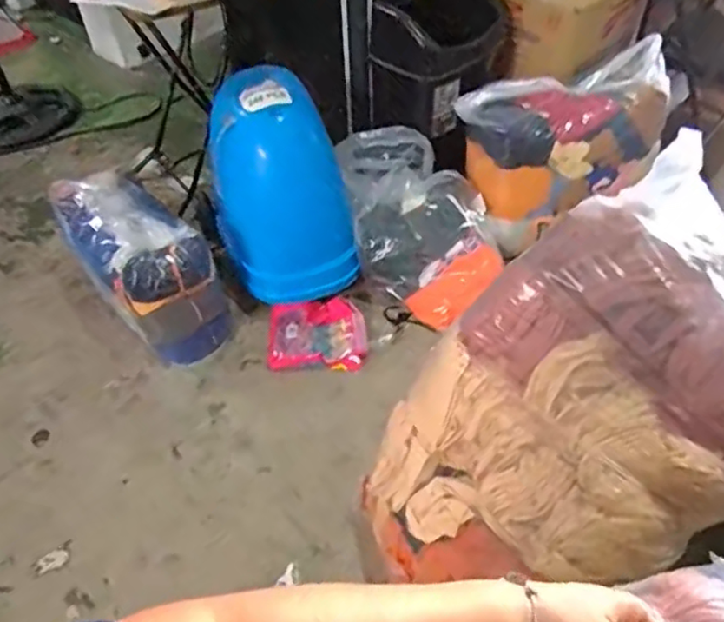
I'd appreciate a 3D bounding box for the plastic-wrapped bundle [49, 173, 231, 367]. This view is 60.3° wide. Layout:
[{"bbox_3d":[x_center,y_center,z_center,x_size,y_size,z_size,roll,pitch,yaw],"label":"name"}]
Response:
[{"bbox_3d":[-0.663,-0.163,1.815,0.246,0.375,0.638,-34,54,-26],"label":"plastic-wrapped bundle"}]

